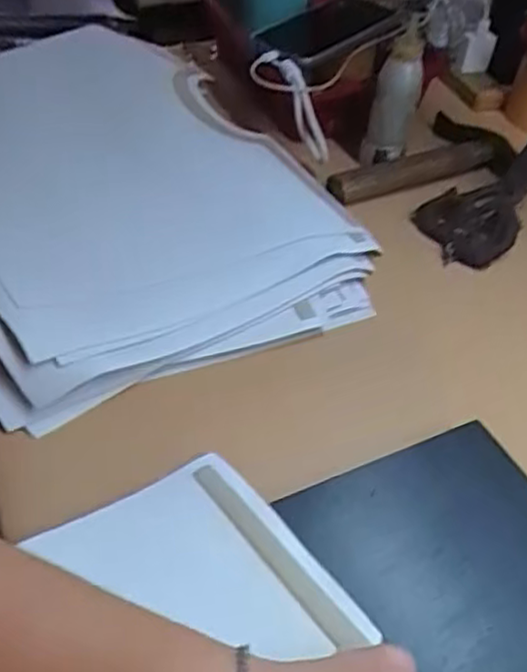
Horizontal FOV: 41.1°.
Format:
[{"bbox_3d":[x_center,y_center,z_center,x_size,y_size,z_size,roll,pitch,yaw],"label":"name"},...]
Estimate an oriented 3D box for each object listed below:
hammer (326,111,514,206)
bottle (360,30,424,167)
[{"bbox_3d":[0.143,-0.168,0.667,0.181,0.031,0.068,-16,49,-19],"label":"hammer"},{"bbox_3d":[0.118,-0.214,0.638,0.042,0.114,0.043,13,47,10],"label":"bottle"}]

